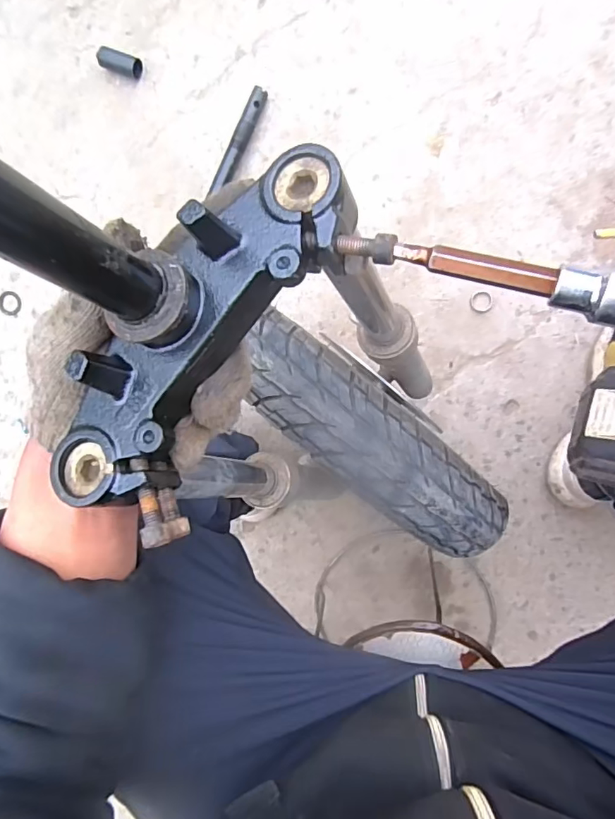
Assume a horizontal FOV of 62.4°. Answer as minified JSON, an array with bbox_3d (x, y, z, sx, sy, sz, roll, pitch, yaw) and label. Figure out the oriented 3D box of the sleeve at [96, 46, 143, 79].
[{"bbox_3d":[-0.284,-0.523,0.765,0.068,0.022,0.030,19,95,5],"label":"sleeve"}]

